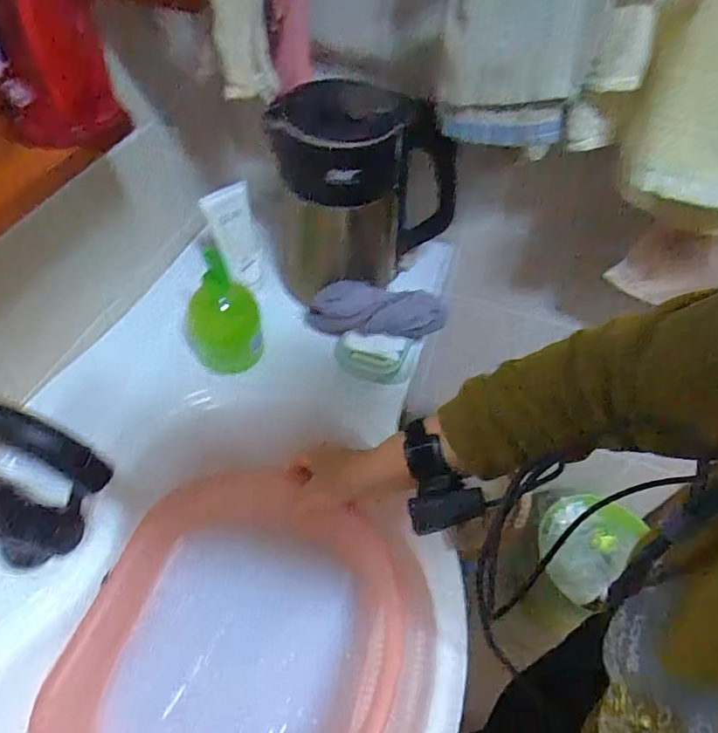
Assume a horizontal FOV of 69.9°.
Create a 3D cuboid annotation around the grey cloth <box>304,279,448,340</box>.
[{"bbox_3d":[0.018,-0.068,0.641,0.170,0.059,0.047,5,51,-2],"label":"grey cloth"}]

